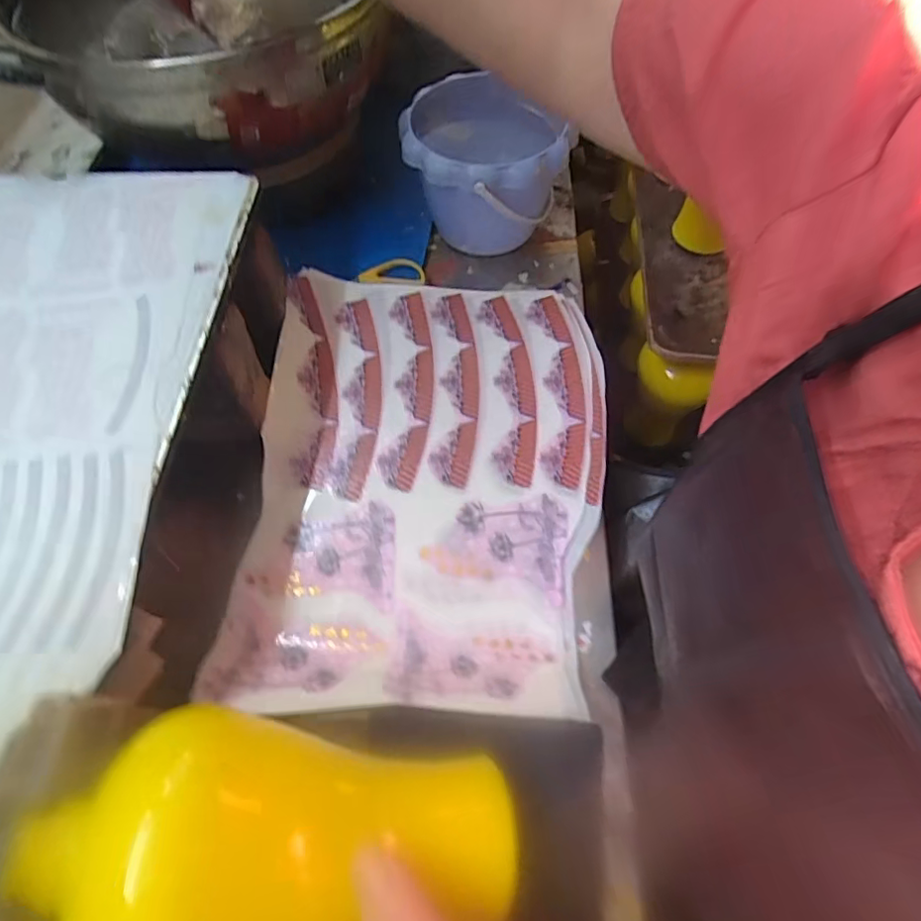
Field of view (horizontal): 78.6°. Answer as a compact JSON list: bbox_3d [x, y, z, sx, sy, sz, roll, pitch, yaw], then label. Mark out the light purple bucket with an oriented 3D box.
[{"bbox_3d":[0.019,-0.273,0.548,0.132,0.115,0.151,-9,61,-7],"label":"light purple bucket"}]

